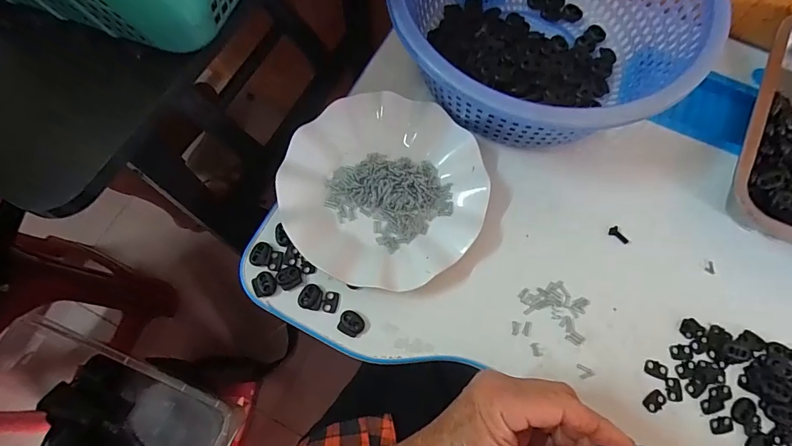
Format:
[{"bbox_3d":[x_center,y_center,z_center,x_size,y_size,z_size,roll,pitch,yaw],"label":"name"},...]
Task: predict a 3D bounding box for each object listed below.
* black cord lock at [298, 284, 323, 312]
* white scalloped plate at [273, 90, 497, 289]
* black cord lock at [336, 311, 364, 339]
[{"bbox_3d":[-0.072,0.062,0.355,0.019,0.004,0.021,12,72,3],"label":"black cord lock"},{"bbox_3d":[-0.011,-0.033,0.379,0.175,0.020,0.177,0,72,-1],"label":"white scalloped plate"},{"bbox_3d":[-0.037,0.084,0.349,0.021,0.004,0.019,22,73,6],"label":"black cord lock"}]

